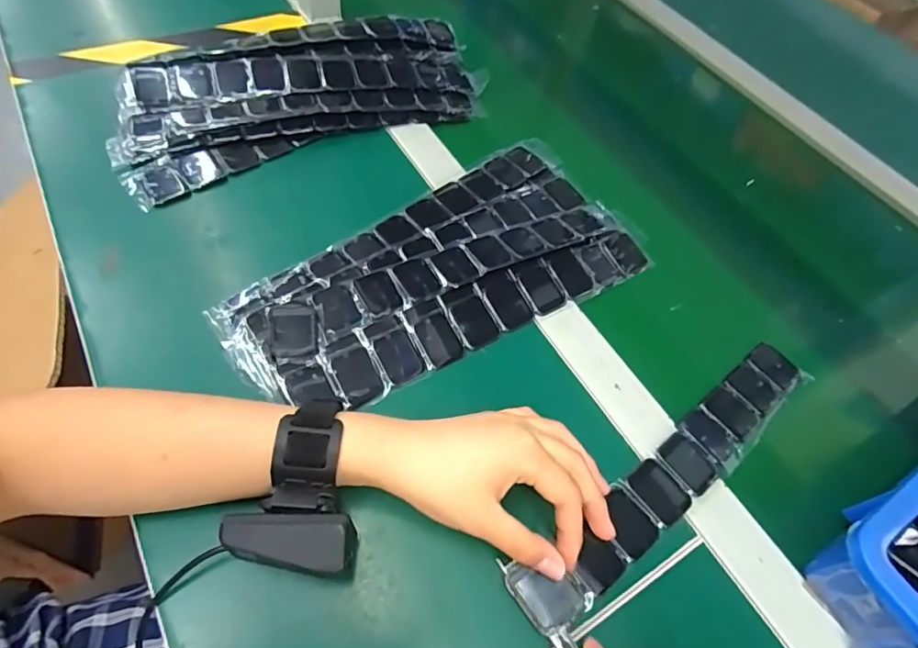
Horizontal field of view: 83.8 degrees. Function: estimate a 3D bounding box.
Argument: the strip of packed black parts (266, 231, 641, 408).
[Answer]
[{"bbox_3d":[0.026,-0.012,0.405,0.324,0.010,0.049,-24,79,-22],"label":"strip of packed black parts"}]

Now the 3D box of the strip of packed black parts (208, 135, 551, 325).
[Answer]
[{"bbox_3d":[-0.039,-0.087,0.448,0.351,0.028,0.042,-35,67,-24],"label":"strip of packed black parts"}]

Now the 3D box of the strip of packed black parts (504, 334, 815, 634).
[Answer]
[{"bbox_3d":[0.154,0.098,0.357,0.295,0.014,0.047,-31,65,-26],"label":"strip of packed black parts"}]

